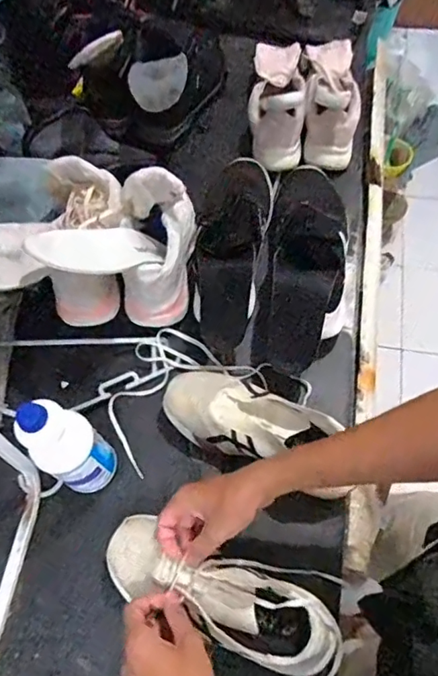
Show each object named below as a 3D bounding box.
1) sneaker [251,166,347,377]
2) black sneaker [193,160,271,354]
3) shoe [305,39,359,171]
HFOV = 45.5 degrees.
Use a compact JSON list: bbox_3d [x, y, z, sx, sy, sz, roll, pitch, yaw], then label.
[{"bbox_3d":[0.128,-0.116,0.740,0.114,0.086,0.335,8,64,6],"label":"sneaker"},{"bbox_3d":[0.021,-0.139,0.750,0.096,0.074,0.322,6,63,5],"label":"black sneaker"},{"bbox_3d":[0.184,-0.408,0.865,0.078,0.087,0.263,4,63,4],"label":"shoe"}]

